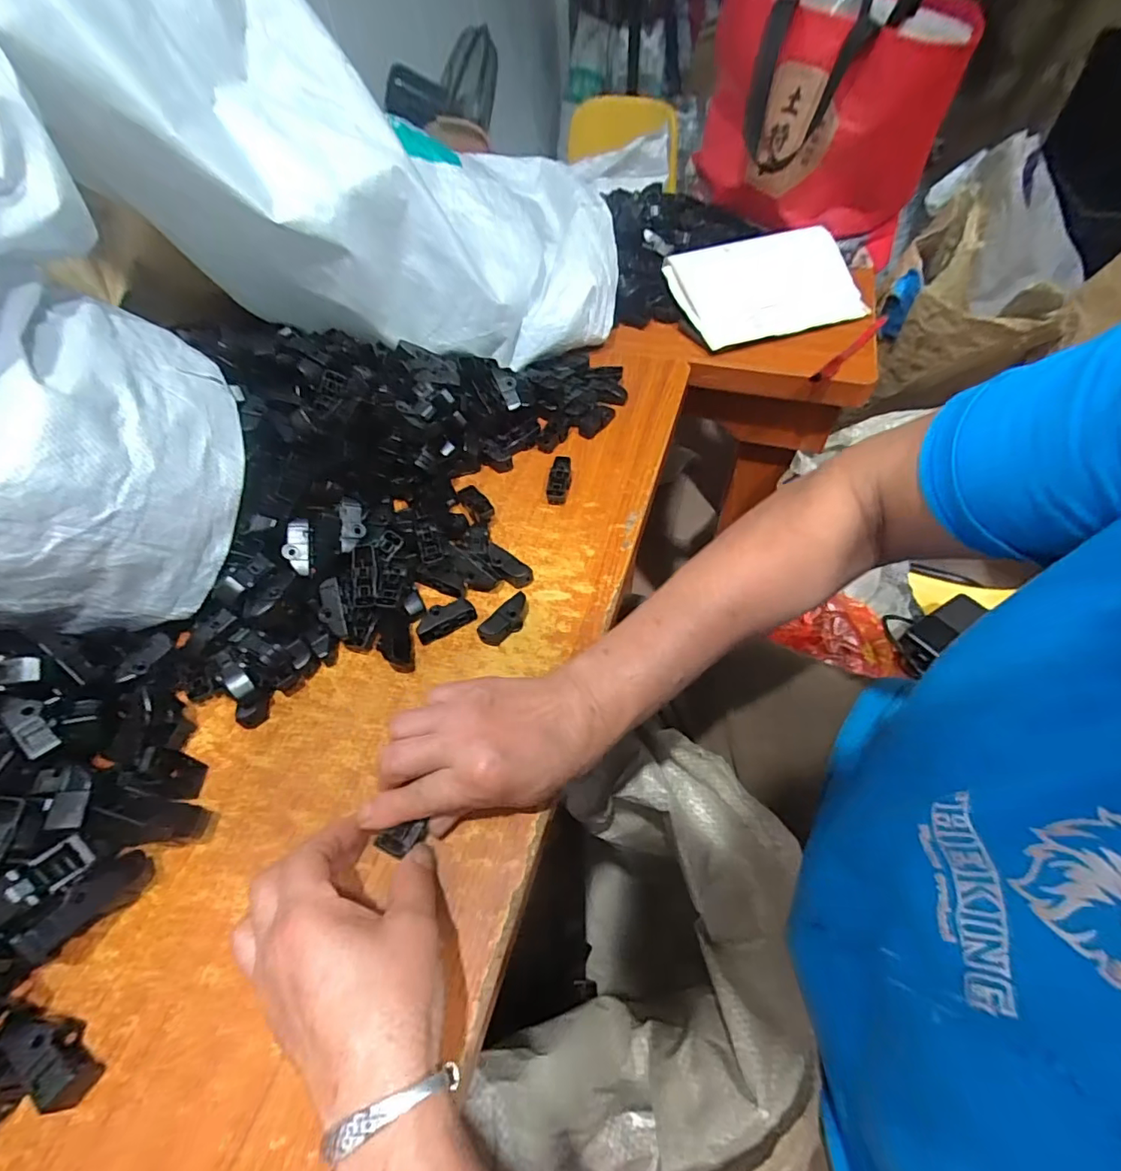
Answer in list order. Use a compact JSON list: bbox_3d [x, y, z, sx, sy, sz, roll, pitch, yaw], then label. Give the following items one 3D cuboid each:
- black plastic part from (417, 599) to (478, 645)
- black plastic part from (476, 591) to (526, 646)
[{"bbox_3d":[-0.089,0.026,0.407,0.045,0.021,0.016,-26,56,-15],"label":"black plastic part"},{"bbox_3d":[-0.040,0.027,0.404,0.017,0.019,0.045,36,63,26],"label":"black plastic part"}]

